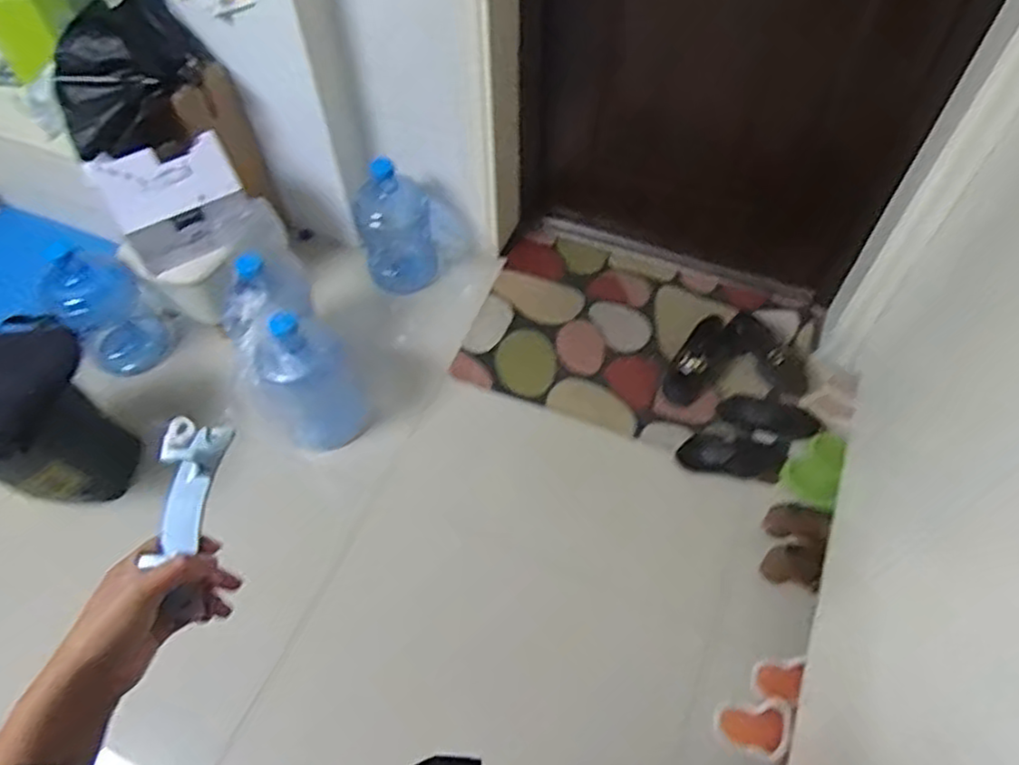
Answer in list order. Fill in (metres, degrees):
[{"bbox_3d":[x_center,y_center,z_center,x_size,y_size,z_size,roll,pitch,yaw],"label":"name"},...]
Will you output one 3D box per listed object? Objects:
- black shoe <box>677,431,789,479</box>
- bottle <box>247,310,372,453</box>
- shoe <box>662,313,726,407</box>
[{"bbox_3d":[0.513,0.163,1.594,0.246,0.082,0.098,3,57,4],"label":"black shoe"},{"bbox_3d":[-0.454,-0.008,1.554,0.217,0.390,0.185,-24,60,-13],"label":"bottle"},{"bbox_3d":[0.472,-0.056,1.725,0.111,0.086,0.262,28,62,18],"label":"shoe"}]

